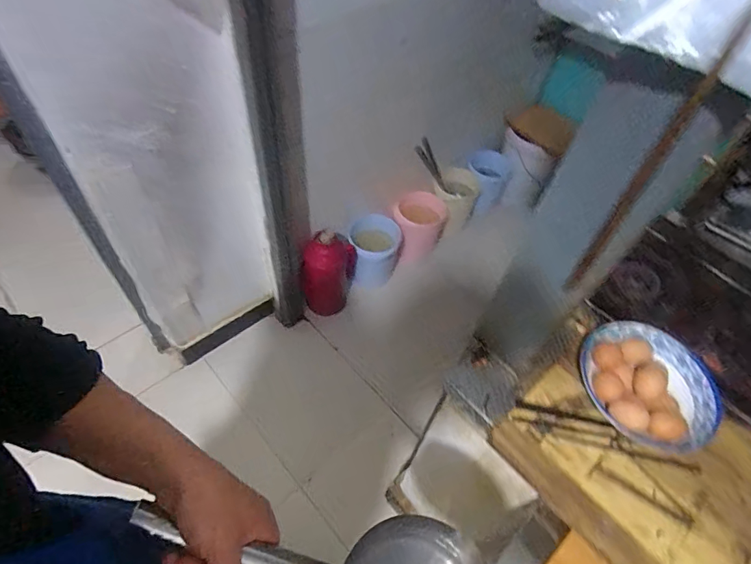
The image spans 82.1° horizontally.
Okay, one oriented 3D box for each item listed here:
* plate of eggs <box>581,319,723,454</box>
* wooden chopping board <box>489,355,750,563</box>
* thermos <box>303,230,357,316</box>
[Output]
[{"bbox_3d":[0.414,0.167,0.671,0.180,0.071,0.200,4,53,-3],"label":"plate of eggs"},{"bbox_3d":[0.452,0.317,0.605,0.313,0.030,0.517,-33,63,-27],"label":"wooden chopping board"},{"bbox_3d":[-0.171,-0.037,1.596,0.175,0.363,0.191,10,53,2],"label":"thermos"}]

